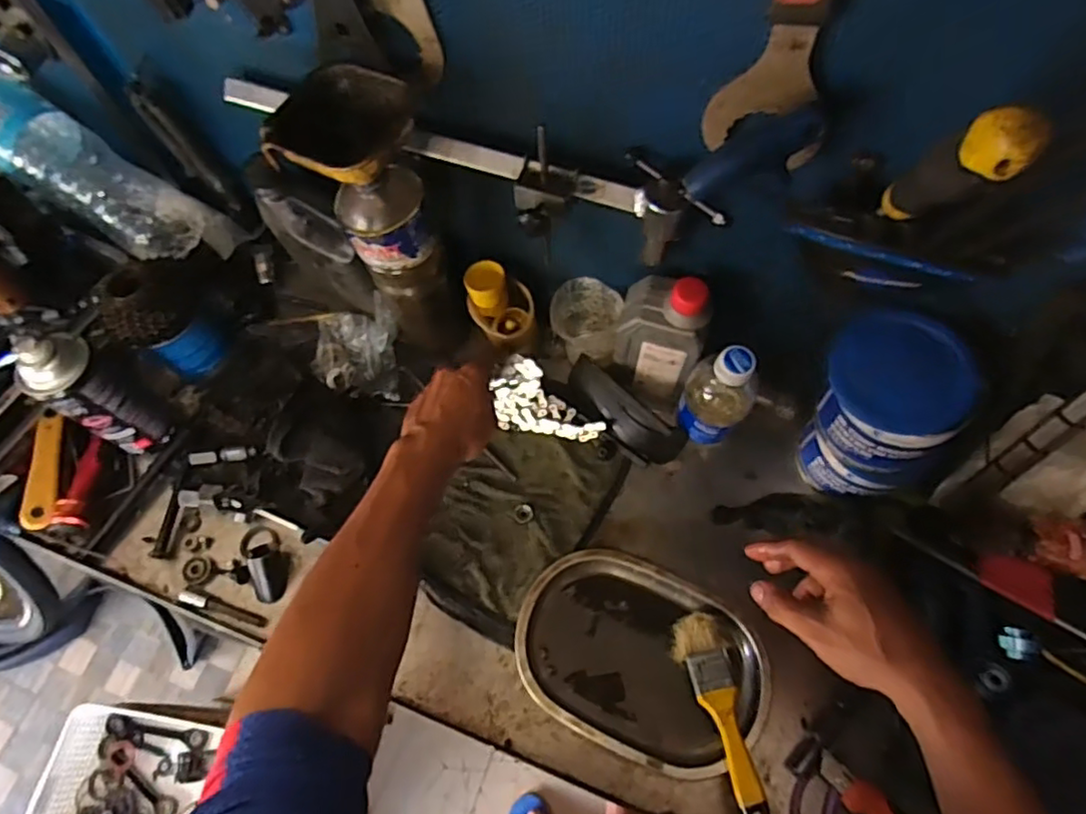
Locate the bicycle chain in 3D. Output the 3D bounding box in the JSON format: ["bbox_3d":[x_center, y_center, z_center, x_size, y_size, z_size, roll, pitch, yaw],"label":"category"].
[{"bbox_3d":[-0.001,0.004,0.641,0.111,0.052,0.061,37,72,18],"label":"bicycle chain"}]

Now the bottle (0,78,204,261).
[{"bbox_3d":[-0.527,-0.275,0.684,0.308,0.071,0.098,36,70,-12],"label":"bottle"}]

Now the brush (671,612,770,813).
[{"bbox_3d":[0.150,0.263,0.524,0.041,0.011,0.173,-18,56,9],"label":"brush"}]

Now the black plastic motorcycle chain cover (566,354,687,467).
[{"bbox_3d":[0.078,0.006,0.645,0.142,0.048,0.044,40,73,19],"label":"black plastic motorcycle chain cover"}]

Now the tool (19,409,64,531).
[{"bbox_3d":[-0.518,0.065,0.647,0.026,0.022,0.123,-8,67,-1],"label":"tool"}]

